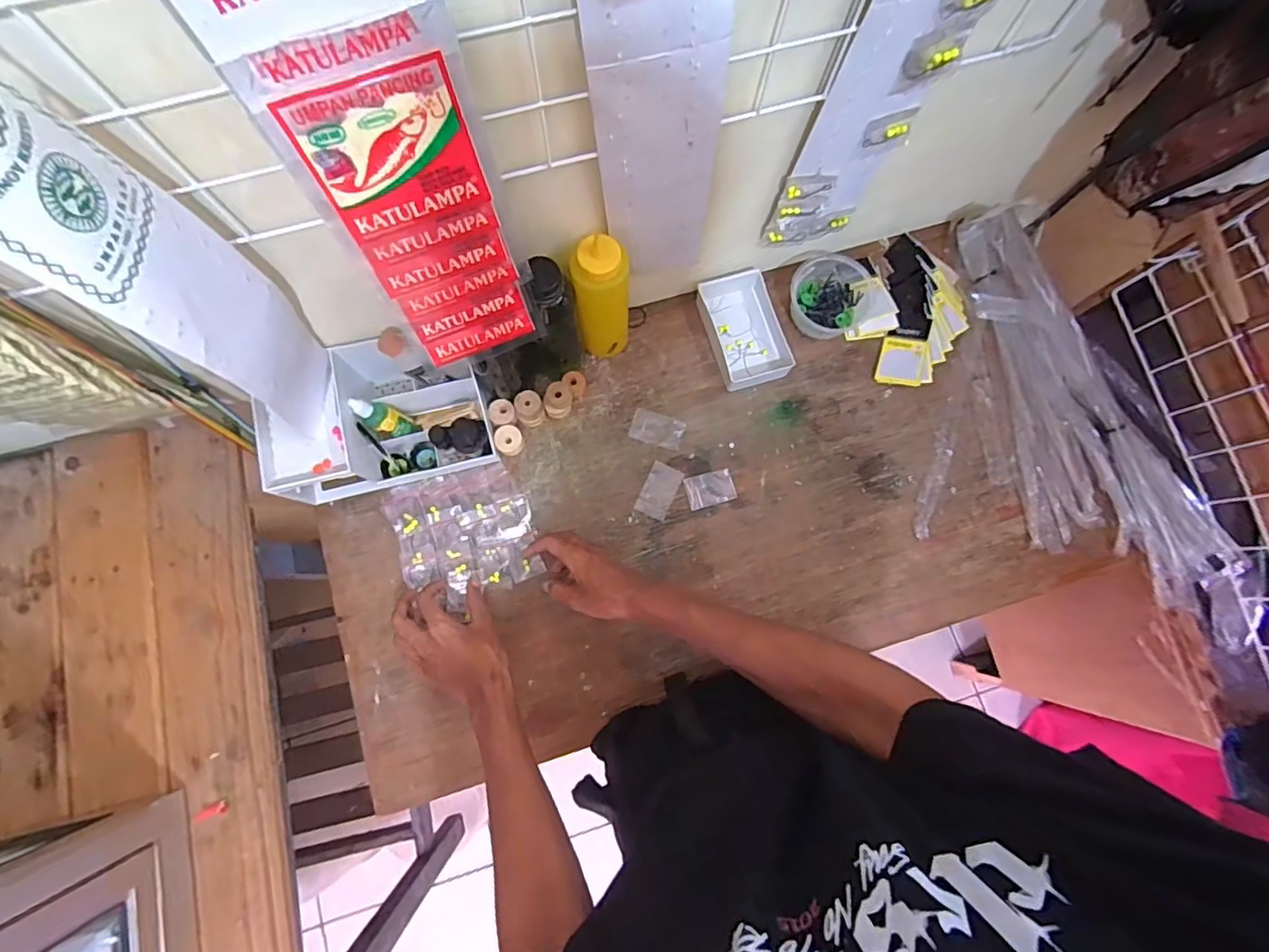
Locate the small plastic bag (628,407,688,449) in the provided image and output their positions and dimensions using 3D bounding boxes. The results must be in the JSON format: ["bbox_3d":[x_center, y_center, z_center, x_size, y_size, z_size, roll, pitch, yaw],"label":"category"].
[{"bbox_3d":[0.028,-0.058,0.705,0.064,0.004,0.040,20,79,3],"label":"small plastic bag"}]

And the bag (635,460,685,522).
[{"bbox_3d":[0.031,0.018,0.691,0.039,0.004,0.065,24,79,3],"label":"bag"}]

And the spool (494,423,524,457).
[{"bbox_3d":[-0.152,-0.043,0.685,0.032,0.018,0.035,0,78,-1],"label":"spool"}]

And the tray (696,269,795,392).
[{"bbox_3d":[0.141,-0.189,0.720,0.093,0.030,0.146,-16,79,-5],"label":"tray"}]

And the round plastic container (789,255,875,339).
[{"bbox_3d":[0.243,-0.225,0.713,0.102,0.053,0.093,-30,81,-7],"label":"round plastic container"}]

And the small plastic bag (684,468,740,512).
[{"bbox_3d":[0.094,0.016,0.691,0.060,0.004,0.040,-16,79,-5],"label":"small plastic bag"}]

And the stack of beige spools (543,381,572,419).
[{"bbox_3d":[-0.093,-0.092,0.685,0.033,0.037,0.035,-11,79,-4],"label":"stack of beige spools"}]

